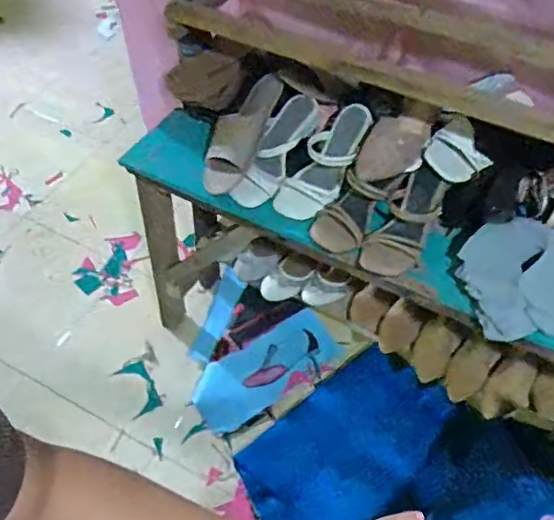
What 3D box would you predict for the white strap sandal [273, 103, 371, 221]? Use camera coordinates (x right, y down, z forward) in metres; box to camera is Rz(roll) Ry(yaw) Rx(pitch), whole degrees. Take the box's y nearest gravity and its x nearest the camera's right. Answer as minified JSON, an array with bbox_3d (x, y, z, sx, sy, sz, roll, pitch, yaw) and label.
[{"bbox_3d":[0.086,-0.164,0.977,0.095,0.059,0.225,39,100,26],"label":"white strap sandal"}]

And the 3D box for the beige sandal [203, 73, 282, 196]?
[{"bbox_3d":[-0.069,-0.226,1.033,0.098,0.060,0.239,19,71,14],"label":"beige sandal"}]

